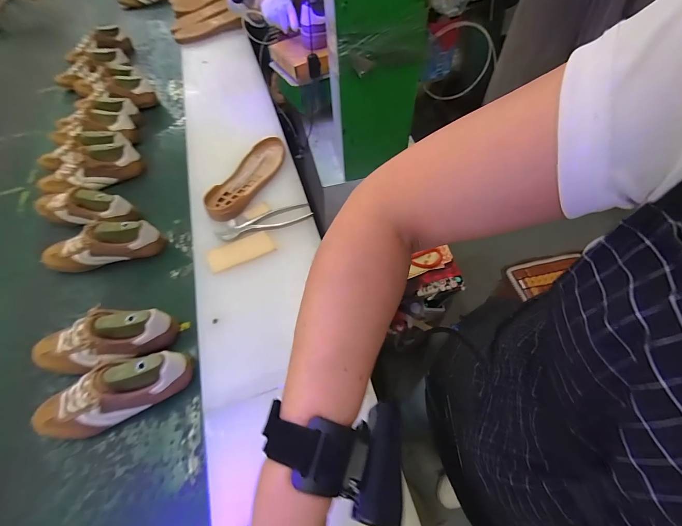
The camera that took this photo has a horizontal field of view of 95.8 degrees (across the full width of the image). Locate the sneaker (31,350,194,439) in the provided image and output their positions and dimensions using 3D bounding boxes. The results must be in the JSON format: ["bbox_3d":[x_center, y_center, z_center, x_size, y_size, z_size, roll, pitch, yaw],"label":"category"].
[{"bbox_3d":[-0.354,0.200,0.480,0.226,0.087,0.076,-20,59,-8],"label":"sneaker"}]

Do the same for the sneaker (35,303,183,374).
[{"bbox_3d":[-0.409,0.131,0.534,0.223,0.098,0.071,-15,58,-5],"label":"sneaker"}]

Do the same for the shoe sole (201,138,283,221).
[{"bbox_3d":[-0.211,-0.199,0.690,0.092,0.026,0.267,19,61,15],"label":"shoe sole"}]

